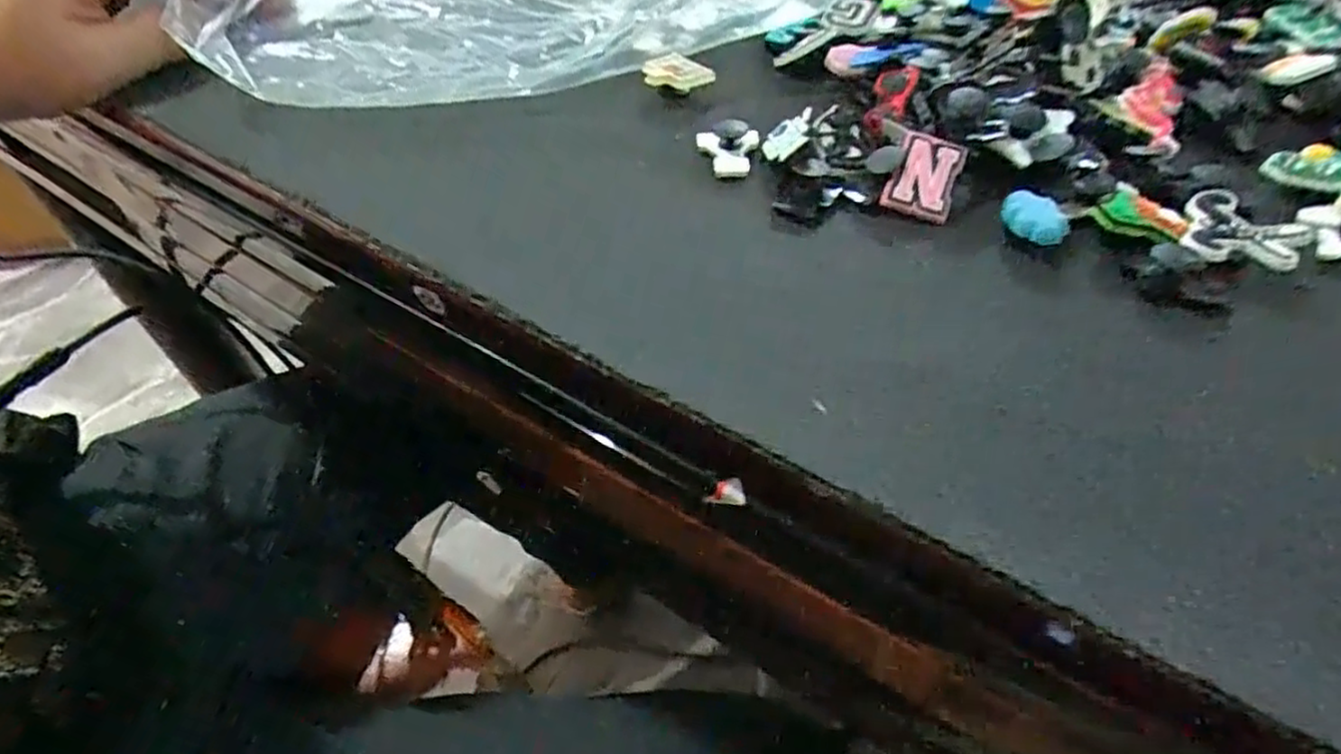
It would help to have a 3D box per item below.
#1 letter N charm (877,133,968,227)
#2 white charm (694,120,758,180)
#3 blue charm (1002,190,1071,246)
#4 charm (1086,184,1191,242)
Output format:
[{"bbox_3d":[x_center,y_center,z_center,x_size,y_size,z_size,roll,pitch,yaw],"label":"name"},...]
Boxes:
[{"bbox_3d":[0.077,-0.061,0.217,0.020,0.004,0.024,20,87,-3],"label":"letter N charm"},{"bbox_3d":[0.019,-0.077,0.244,0.021,0.011,0.023,0,51,6],"label":"white charm"},{"bbox_3d":[0.104,-0.045,0.206,0.018,0.007,0.016,21,55,21],"label":"blue charm"},{"bbox_3d":[0.132,-0.045,0.202,0.019,0.005,0.022,-37,56,-23],"label":"charm"}]

